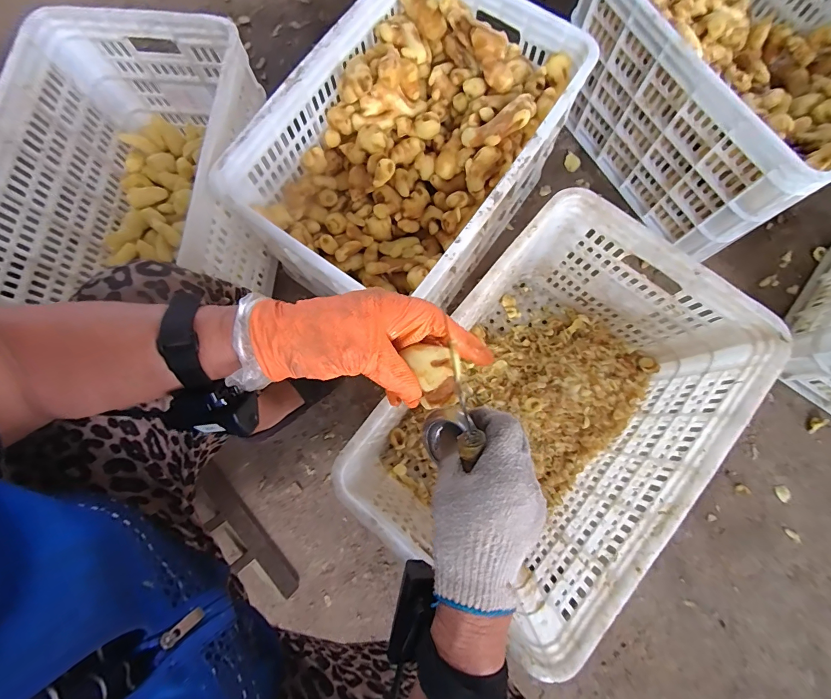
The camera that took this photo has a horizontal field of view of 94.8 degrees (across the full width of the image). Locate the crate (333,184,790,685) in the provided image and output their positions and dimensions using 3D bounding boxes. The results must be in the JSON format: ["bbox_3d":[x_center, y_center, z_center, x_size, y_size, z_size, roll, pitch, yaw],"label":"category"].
[{"bbox_3d":[0.186,0.094,0.605,0.347,0.286,0.507,39,82,7],"label":"crate"}]

